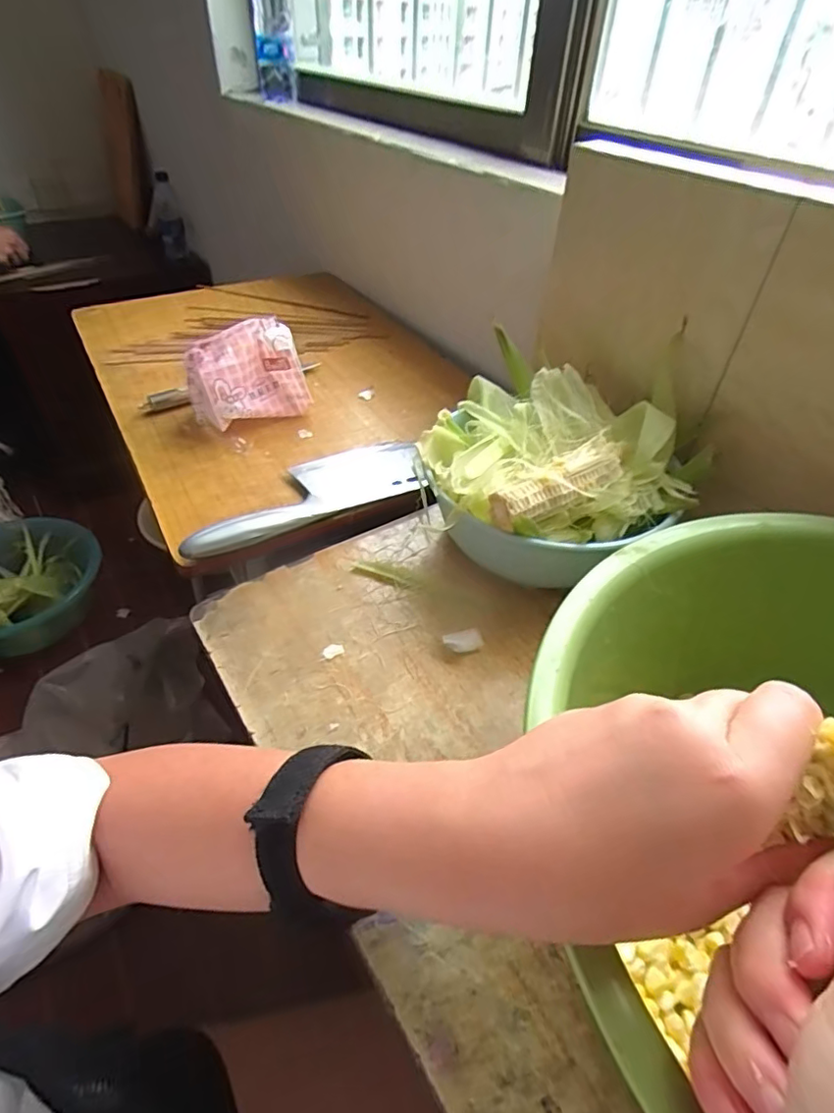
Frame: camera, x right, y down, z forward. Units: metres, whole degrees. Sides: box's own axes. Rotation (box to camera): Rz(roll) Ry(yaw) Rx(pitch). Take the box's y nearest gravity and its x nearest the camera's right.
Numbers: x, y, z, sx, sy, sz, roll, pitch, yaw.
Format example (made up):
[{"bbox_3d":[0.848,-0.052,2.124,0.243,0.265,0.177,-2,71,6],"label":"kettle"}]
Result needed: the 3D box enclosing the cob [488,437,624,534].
[{"bbox_3d":[0.098,-0.047,0.381,0.102,0.033,0.028,-20,49,-23],"label":"cob"}]

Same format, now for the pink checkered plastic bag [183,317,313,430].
[{"bbox_3d":[-0.152,-0.158,0.512,0.103,0.094,0.038,-15,47,-18],"label":"pink checkered plastic bag"}]

